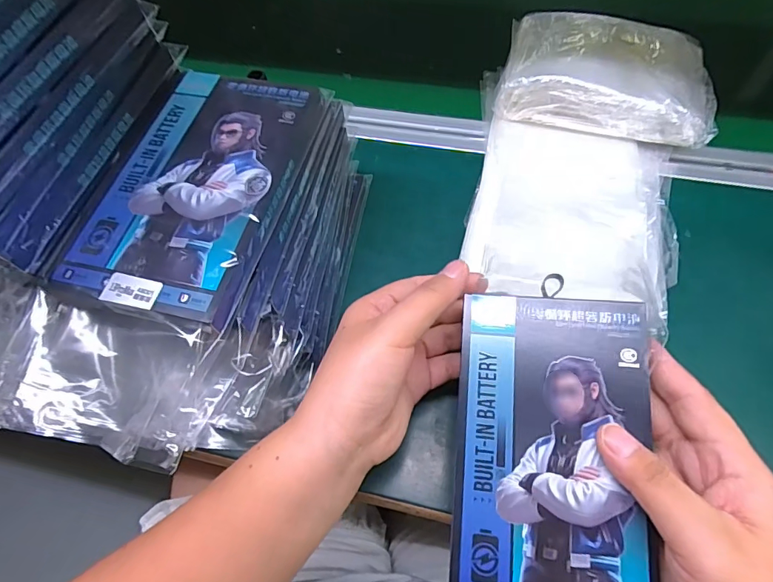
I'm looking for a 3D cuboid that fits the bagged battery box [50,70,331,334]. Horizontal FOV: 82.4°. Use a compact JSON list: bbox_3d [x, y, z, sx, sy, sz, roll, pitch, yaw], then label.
[{"bbox_3d":[-0.103,-0.061,0.250,0.095,0.015,0.160,13,64,10],"label":"bagged battery box"}]

